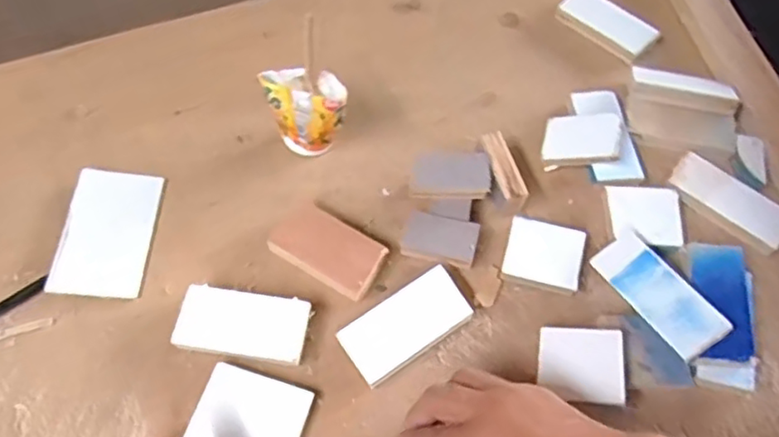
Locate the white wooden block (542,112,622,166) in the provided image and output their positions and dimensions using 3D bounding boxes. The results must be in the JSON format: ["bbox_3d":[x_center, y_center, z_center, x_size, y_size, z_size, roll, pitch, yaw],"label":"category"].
[{"bbox_3d":[0.154,-0.064,0.507,0.058,0.007,0.041,3,74,27],"label":"white wooden block"}]

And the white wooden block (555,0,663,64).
[{"bbox_3d":[0.199,-0.177,0.580,0.087,0.021,0.040,37,68,16],"label":"white wooden block"}]

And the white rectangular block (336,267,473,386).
[{"bbox_3d":[0.011,0.076,0.455,0.090,0.021,0.046,-30,68,-16],"label":"white rectangular block"}]

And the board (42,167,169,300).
[{"bbox_3d":[-0.215,0.010,0.488,0.066,0.011,0.103,0,63,-2],"label":"board"}]

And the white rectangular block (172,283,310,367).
[{"bbox_3d":[-0.103,0.077,0.454,0.088,0.019,0.046,9,63,2],"label":"white rectangular block"}]

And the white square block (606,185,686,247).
[{"bbox_3d":[0.198,-0.001,0.490,0.055,0.009,0.048,3,69,-6],"label":"white square block"}]

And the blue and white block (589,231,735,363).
[{"bbox_3d":[0.187,0.052,0.444,0.039,0.006,0.097,-42,52,8],"label":"blue and white block"}]

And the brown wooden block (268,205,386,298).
[{"bbox_3d":[-0.045,0.024,0.481,0.080,0.021,0.047,31,66,13],"label":"brown wooden block"}]

